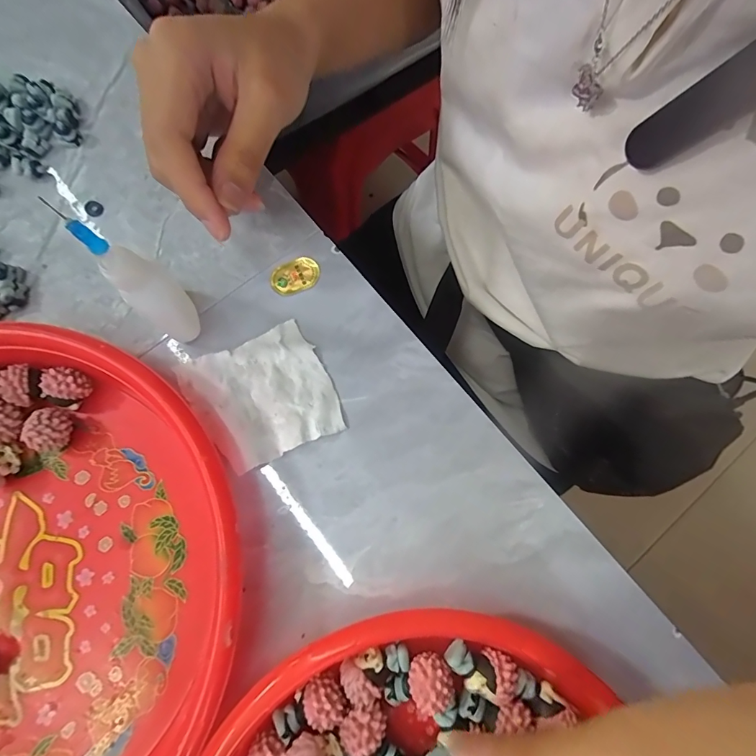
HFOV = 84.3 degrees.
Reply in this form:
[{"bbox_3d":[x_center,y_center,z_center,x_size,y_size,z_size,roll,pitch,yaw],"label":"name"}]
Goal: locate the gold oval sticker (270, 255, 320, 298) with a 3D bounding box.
[{"bbox_3d":[-0.047,-0.058,0.235,0.028,0.004,0.020,-28,78,-9],"label":"gold oval sticker"}]

